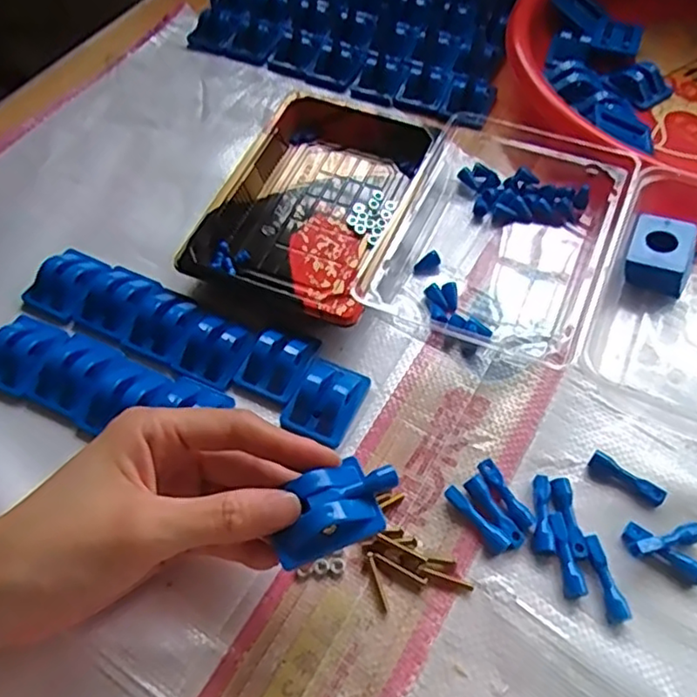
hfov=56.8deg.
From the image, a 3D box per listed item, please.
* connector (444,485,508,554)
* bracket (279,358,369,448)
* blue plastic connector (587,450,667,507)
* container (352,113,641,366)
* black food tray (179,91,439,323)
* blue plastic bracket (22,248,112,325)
[{"bbox_3d":[0.060,0.081,0.303,0.008,0.008,0.037,-34,63,-20],"label":"connector"},{"bbox_3d":[-0.010,0.025,0.336,0.033,0.016,0.044,26,61,16],"label":"bracket"},{"bbox_3d":[0.135,0.064,0.314,0.036,0.008,0.009,32,63,19],"label":"blue plastic connector"},{"bbox_3d":[0.098,-0.074,0.392,0.122,0.031,0.183,22,60,14],"label":"container"},{"bbox_3d":[-0.017,-0.091,0.397,0.105,0.026,0.164,20,59,13],"label":"black food tray"},{"bbox_3d":[-0.162,-0.039,0.371,0.035,0.010,0.042,25,61,16],"label":"blue plastic bracket"}]

